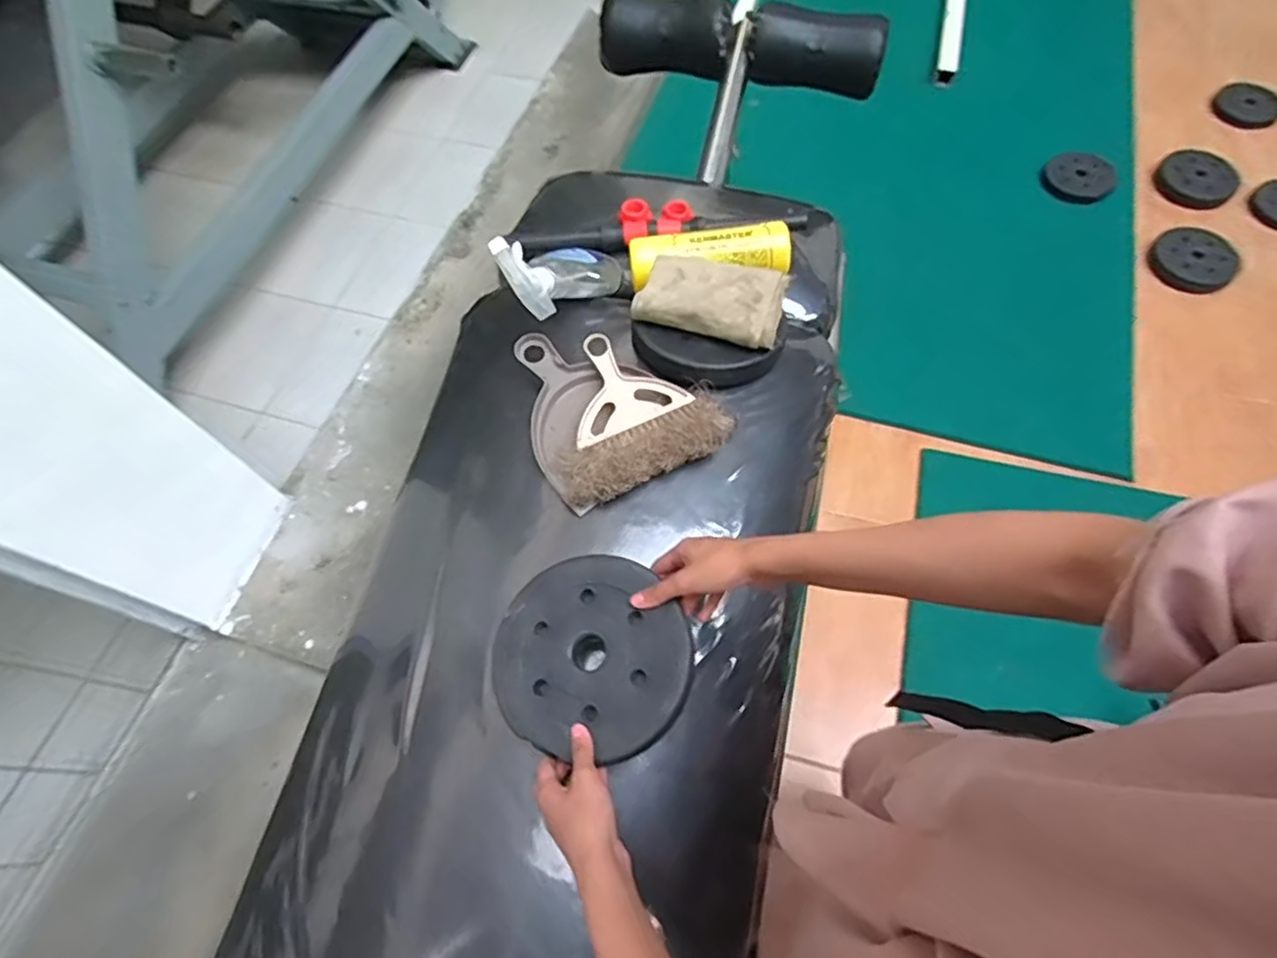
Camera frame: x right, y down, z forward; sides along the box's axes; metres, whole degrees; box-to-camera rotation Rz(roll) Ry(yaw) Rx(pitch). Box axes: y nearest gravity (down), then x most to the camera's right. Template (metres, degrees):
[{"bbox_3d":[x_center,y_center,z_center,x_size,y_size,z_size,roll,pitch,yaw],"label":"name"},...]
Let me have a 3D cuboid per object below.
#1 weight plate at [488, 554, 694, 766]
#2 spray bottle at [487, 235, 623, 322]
[{"bbox_3d":[-0.040,0.146,0.574,0.166,0.023,0.160,-1,62,2],"label":"weight plate"},{"bbox_3d":[-0.099,-0.237,0.797,0.086,0.072,0.235,60,32,-8],"label":"spray bottle"}]

